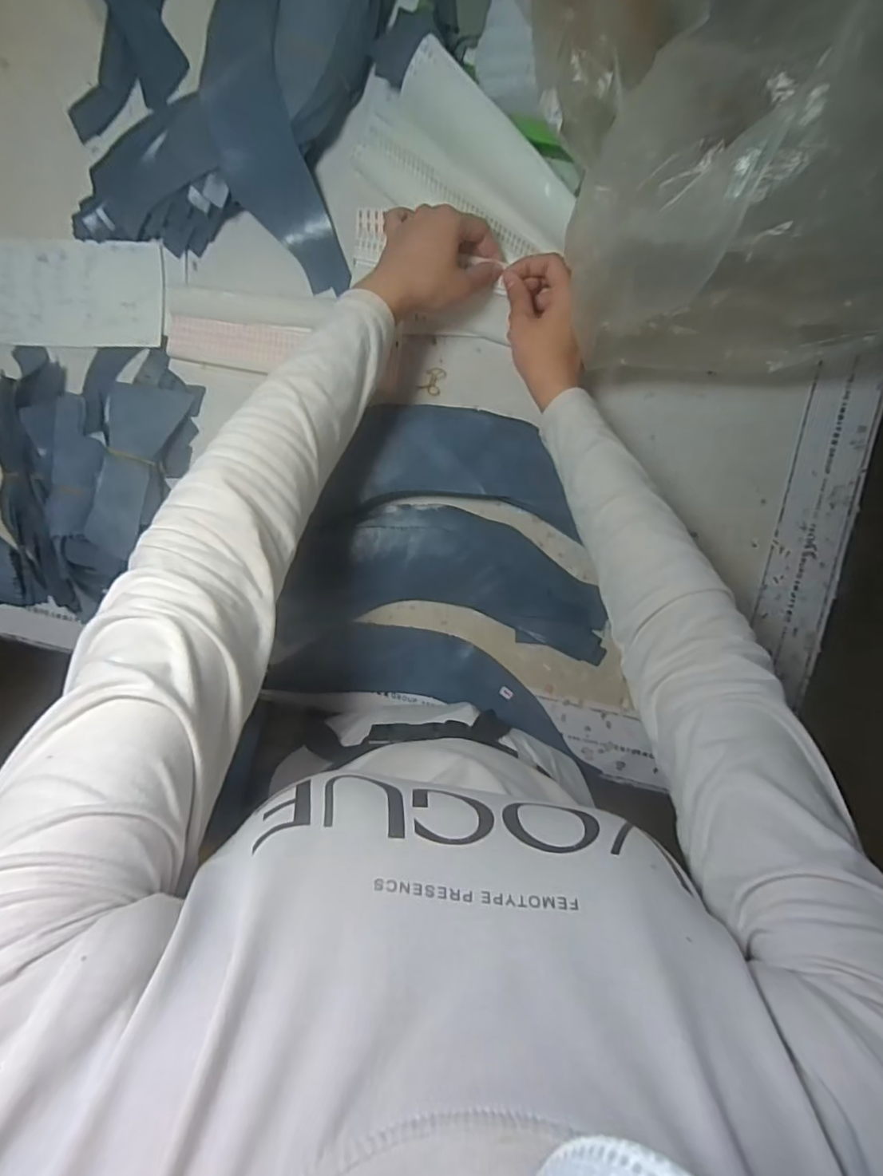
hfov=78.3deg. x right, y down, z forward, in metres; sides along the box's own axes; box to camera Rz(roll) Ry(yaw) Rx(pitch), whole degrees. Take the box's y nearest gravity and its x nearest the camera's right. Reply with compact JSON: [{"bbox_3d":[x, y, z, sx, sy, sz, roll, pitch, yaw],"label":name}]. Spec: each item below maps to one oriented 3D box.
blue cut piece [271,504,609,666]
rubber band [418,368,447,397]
[{"bbox_3d":[0.004,-0.006,0.497,0.291,0.019,0.129,2,97,-2],"label":"blue cut piece"},{"bbox_3d":[-0.008,-0.191,0.499,0.019,0.004,0.025,21,92,-2],"label":"rubber band"}]

